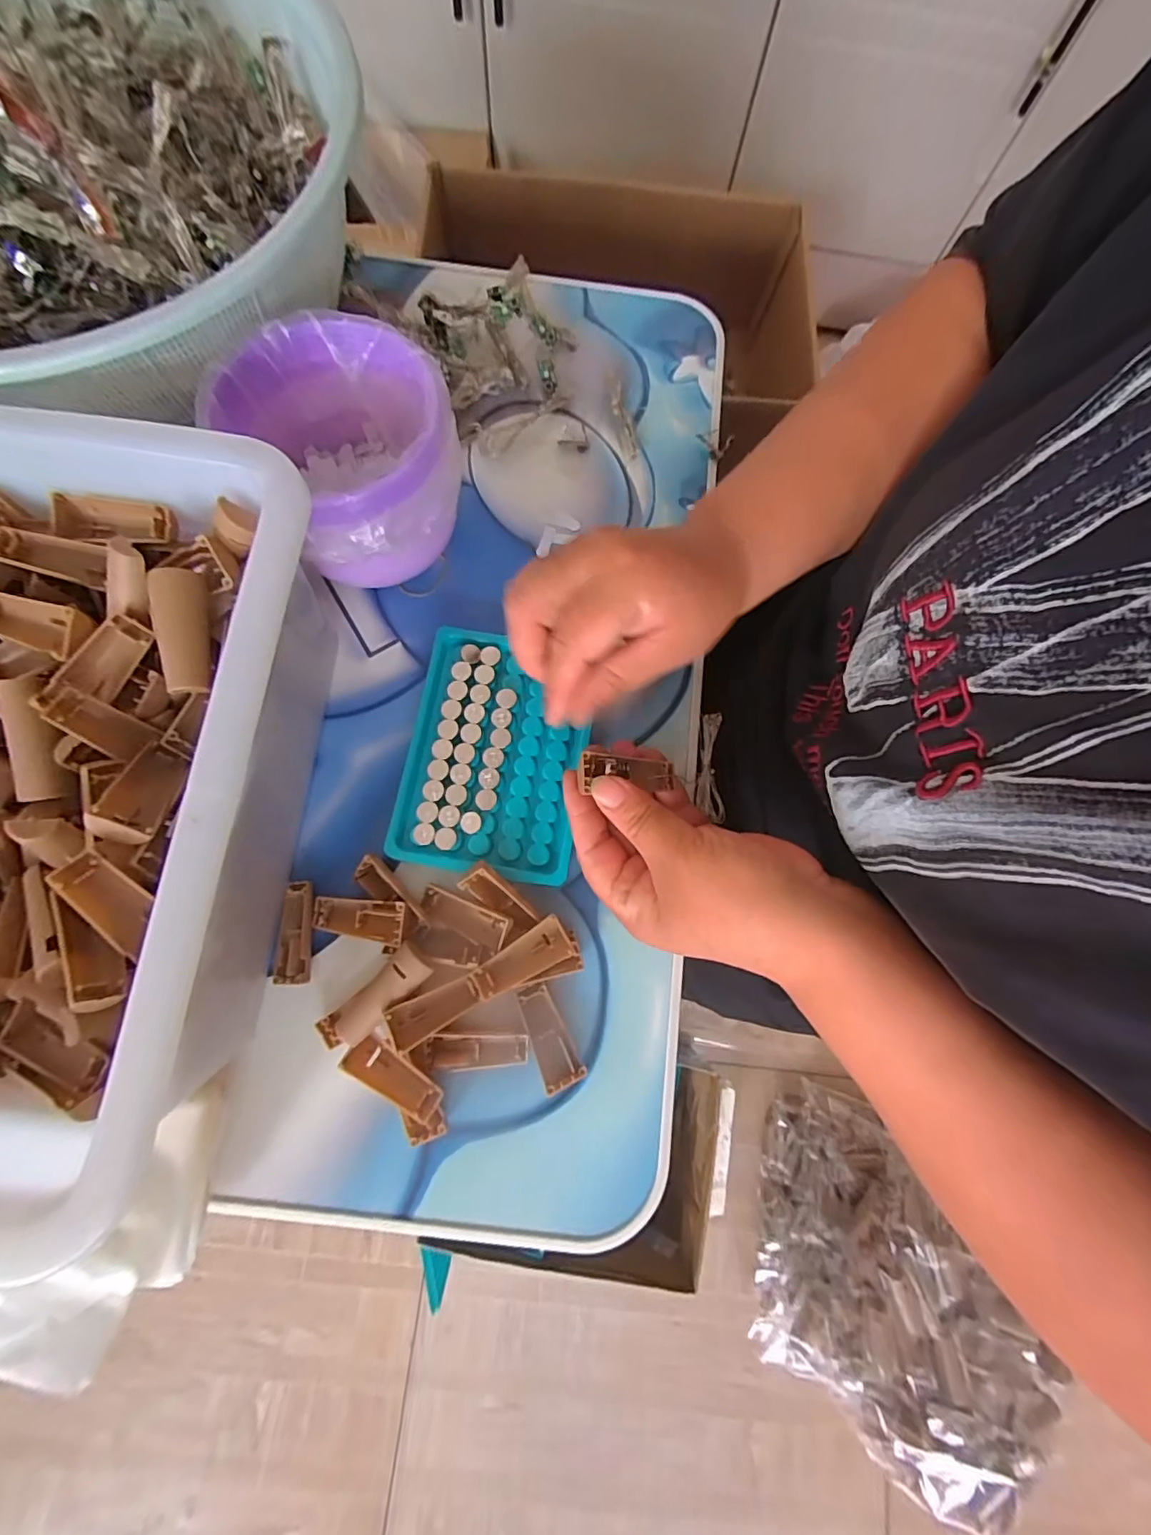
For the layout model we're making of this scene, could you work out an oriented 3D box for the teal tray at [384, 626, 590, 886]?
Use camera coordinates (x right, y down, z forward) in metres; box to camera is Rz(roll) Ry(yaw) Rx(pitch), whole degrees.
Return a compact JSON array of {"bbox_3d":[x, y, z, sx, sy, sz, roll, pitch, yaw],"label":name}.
[{"bbox_3d":[-0.044,-0.008,0.298,0.095,0.016,0.129,9,77,-1],"label":"teal tray"}]

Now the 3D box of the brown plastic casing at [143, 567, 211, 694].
[{"bbox_3d":[-0.164,-0.056,0.223,0.019,0.012,0.050,-6,91,-1],"label":"brown plastic casing"}]

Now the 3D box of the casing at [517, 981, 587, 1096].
[{"bbox_3d":[-0.013,0.133,0.269,0.019,0.011,0.049,-19,79,-7],"label":"casing"}]

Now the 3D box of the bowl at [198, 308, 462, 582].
[{"bbox_3d":[-0.115,-0.160,0.294,0.113,0.090,0.102,41,80,8],"label":"bowl"}]

